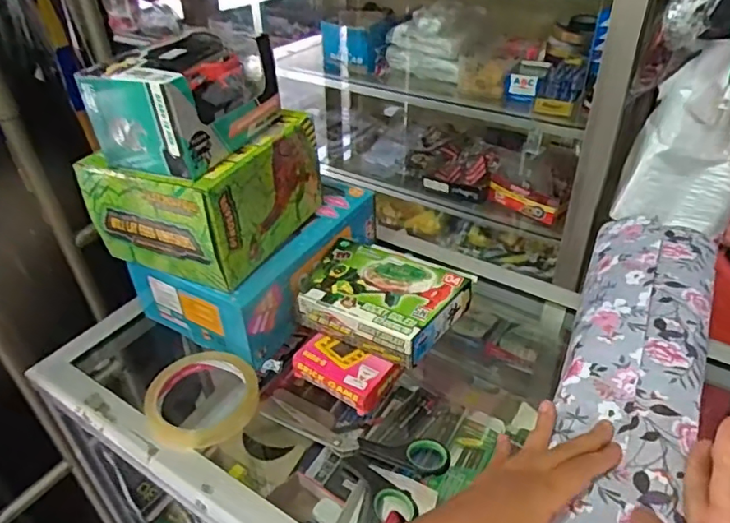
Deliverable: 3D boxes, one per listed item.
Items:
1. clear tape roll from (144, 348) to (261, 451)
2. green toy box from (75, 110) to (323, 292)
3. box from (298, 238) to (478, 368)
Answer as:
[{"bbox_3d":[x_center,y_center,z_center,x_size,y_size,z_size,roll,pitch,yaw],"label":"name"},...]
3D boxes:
[{"bbox_3d":[-0.148,0.122,0.488,0.086,0.034,0.097,30,49,35],"label":"clear tape roll"},{"bbox_3d":[-0.146,-0.071,0.518,0.137,0.102,0.162,16,42,23],"label":"green toy box"},{"bbox_3d":[0.014,0.034,0.512,0.138,0.037,0.106,21,44,28],"label":"box"}]

